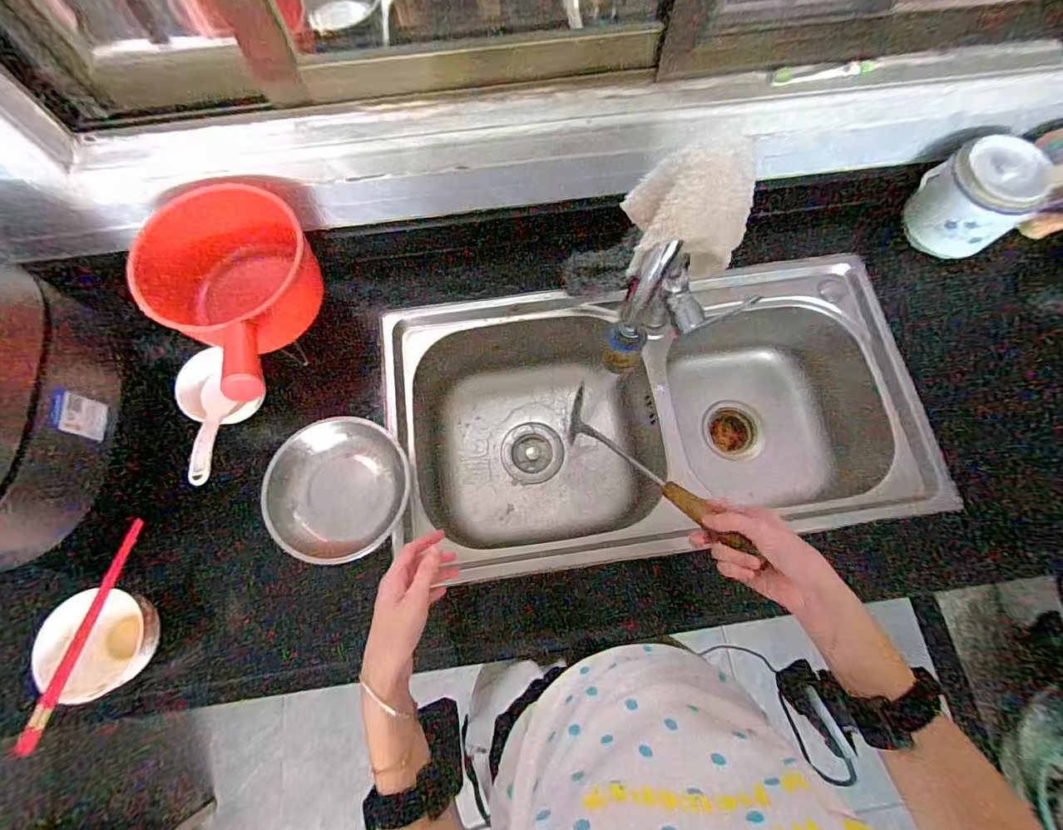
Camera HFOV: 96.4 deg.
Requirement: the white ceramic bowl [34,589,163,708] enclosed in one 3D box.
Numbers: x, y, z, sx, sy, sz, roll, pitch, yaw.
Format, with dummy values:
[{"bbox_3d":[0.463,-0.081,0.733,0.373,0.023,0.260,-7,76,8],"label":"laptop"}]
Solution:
[{"bbox_3d":[-0.484,0.256,0.535,0.103,0.050,0.111,0,72,0],"label":"white ceramic bowl"}]

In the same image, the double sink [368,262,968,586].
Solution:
[{"bbox_3d":[0.177,0.005,0.775,0.746,0.205,0.390,-6,72,-2],"label":"double sink"}]

